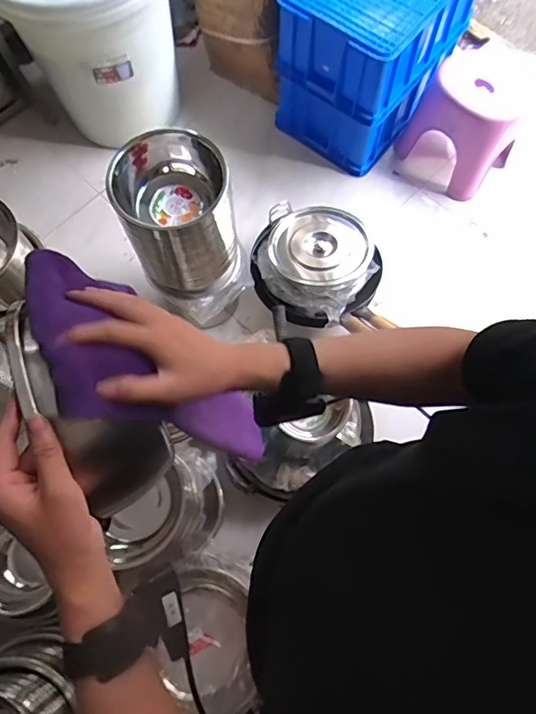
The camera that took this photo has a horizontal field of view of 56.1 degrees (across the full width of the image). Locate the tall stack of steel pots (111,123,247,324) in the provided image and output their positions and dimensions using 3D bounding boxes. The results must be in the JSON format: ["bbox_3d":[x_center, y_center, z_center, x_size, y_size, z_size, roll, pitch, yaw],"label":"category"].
[{"bbox_3d":[-0.196,-0.290,1.196,0.240,0.448,0.230,-11,72,-3],"label":"tall stack of steel pots"}]

